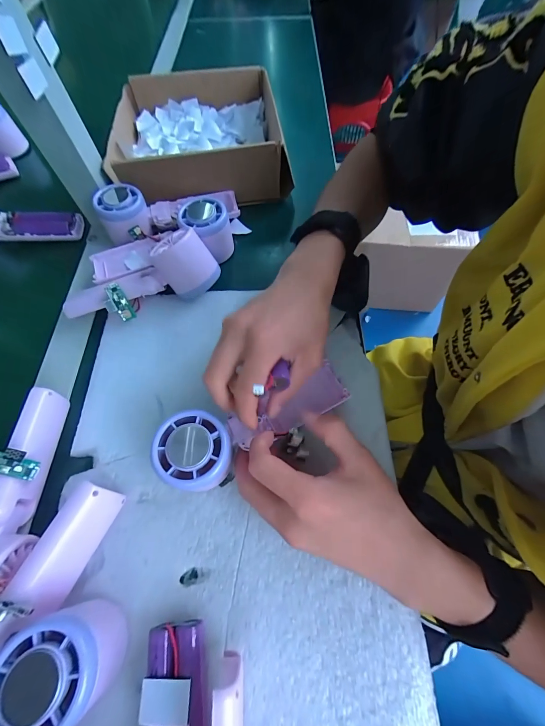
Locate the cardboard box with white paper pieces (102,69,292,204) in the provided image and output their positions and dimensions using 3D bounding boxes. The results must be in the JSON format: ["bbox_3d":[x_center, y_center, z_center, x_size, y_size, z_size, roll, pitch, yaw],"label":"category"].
[{"bbox_3d":[-0.102,-0.317,0.413,0.216,0.067,0.214,-11,65,-4],"label":"cardboard box with white paper pieces"}]

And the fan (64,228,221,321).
[{"bbox_3d":[-0.146,-0.098,0.318,0.167,0.051,0.089,-18,66,4],"label":"fan"}]

